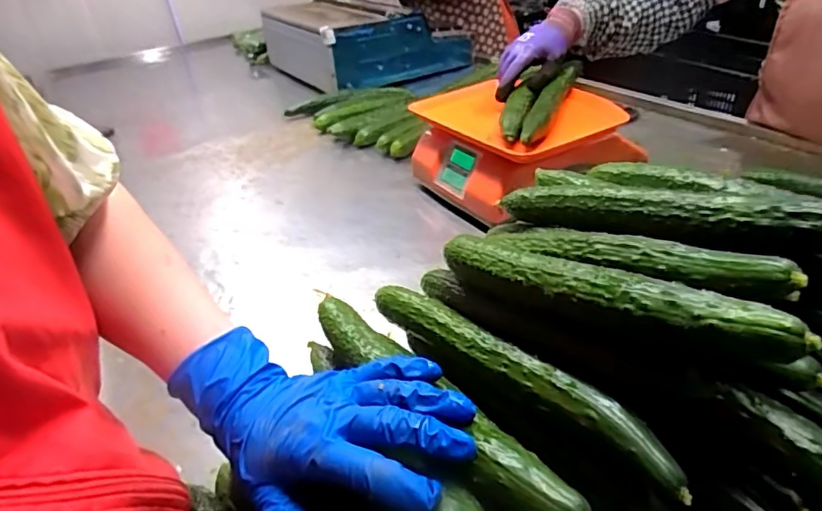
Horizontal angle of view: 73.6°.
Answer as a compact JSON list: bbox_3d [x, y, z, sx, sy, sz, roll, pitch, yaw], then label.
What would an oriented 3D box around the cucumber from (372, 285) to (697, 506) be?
[{"bbox_3d":[0.058,0.068,0.366,0.027,0.042,0.261,-28,38,-29],"label":"cucumber"}]

